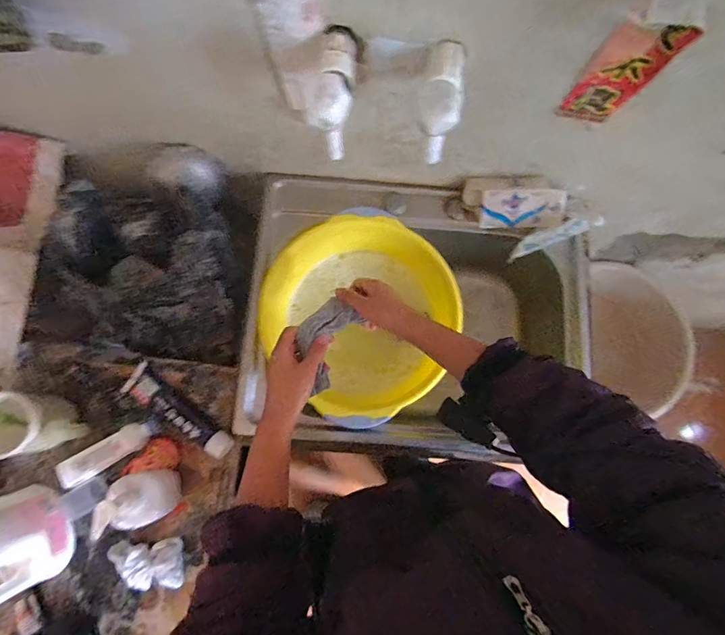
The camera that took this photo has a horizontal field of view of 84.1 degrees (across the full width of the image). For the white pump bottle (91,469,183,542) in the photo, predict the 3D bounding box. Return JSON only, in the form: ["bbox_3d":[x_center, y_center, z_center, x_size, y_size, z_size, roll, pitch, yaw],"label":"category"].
[{"bbox_3d":[-0.287,0.235,0.524,0.068,0.138,0.067,0,78,-1],"label":"white pump bottle"}]

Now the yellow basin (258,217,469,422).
[{"bbox_3d":[0.000,-0.005,0.654,0.285,0.120,0.298,0,78,-1],"label":"yellow basin"}]

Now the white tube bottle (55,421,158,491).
[{"bbox_3d":[-0.368,0.195,0.583,0.140,0.026,0.037,-30,80,-7],"label":"white tube bottle"}]

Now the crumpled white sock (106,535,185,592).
[{"bbox_3d":[-0.298,0.345,0.559,0.095,0.037,0.064,-4,78,-2],"label":"crumpled white sock"}]

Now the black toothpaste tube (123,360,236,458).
[{"bbox_3d":[-0.278,0.141,0.605,0.192,0.029,0.045,35,80,6],"label":"black toothpaste tube"}]

